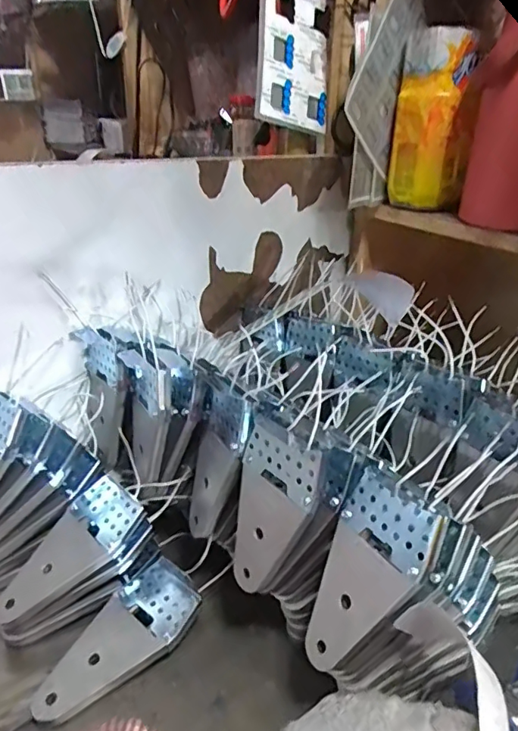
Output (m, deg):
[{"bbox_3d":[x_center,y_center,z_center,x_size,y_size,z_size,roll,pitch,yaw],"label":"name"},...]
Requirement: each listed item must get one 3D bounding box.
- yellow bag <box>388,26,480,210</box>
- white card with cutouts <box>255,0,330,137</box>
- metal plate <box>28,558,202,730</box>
[{"bbox_3d":[0.178,-0.249,0.529,0.077,0.158,0.038,10,28,16],"label":"yellow bag"},{"bbox_3d":[0.040,-0.356,0.590,0.095,0.158,0.011,2,4,-31],"label":"white card with cutouts"},{"bbox_3d":[-0.115,0.223,0.418,0.138,0.031,0.069,-22,35,-38],"label":"metal plate"}]

